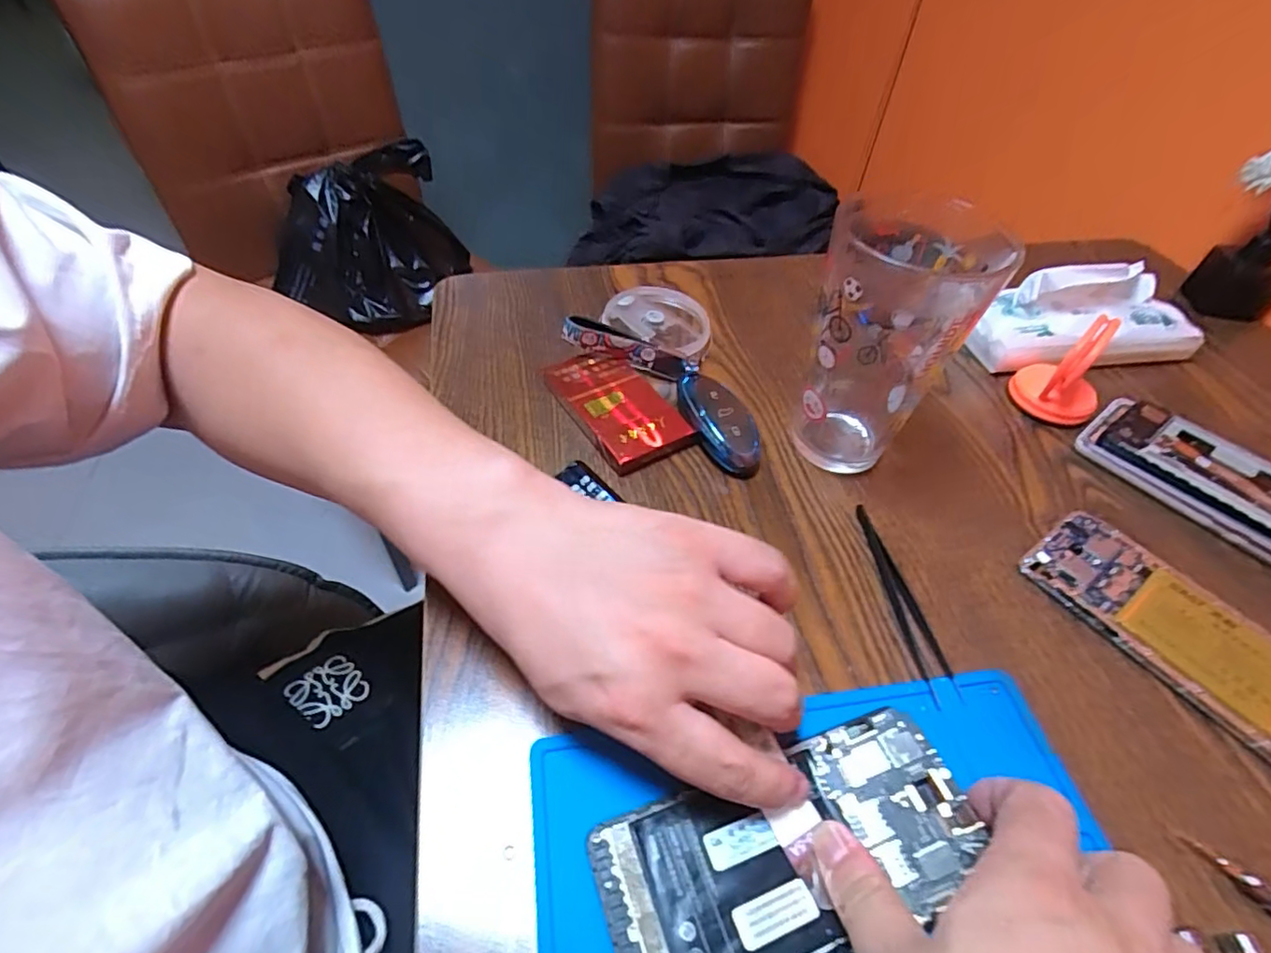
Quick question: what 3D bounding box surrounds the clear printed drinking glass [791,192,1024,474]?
[{"bbox_3d":[0.137,-0.070,0.343,0.086,0.134,0.092,30,54,20],"label":"clear printed drinking glass"}]

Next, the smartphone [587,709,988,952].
[{"bbox_3d":[0.060,0.147,0.228,0.143,0.008,0.071,-19,53,-14],"label":"smartphone"}]

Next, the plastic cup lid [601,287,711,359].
[{"bbox_3d":[0.021,-0.117,0.450,0.075,0.017,0.082,2,49,-2],"label":"plastic cup lid"}]

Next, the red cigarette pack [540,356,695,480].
[{"bbox_3d":[-0.013,-0.048,0.390,0.059,0.015,0.099,-26,56,-24],"label":"red cigarette pack"}]

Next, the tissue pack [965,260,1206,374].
[{"bbox_3d":[0.343,-0.119,0.450,0.175,0.064,0.063,-5,50,-8],"label":"tissue pack"}]

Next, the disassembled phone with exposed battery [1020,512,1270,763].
[{"bbox_3d":[0.279,0.079,0.306,0.065,0.010,0.142,-29,57,-26],"label":"disassembled phone with exposed battery"}]

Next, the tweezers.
[{"bbox_3d":[0.143,0.063,0.313,0.017,0.004,0.114,-1,49,-5],"label":"tweezers"}]

